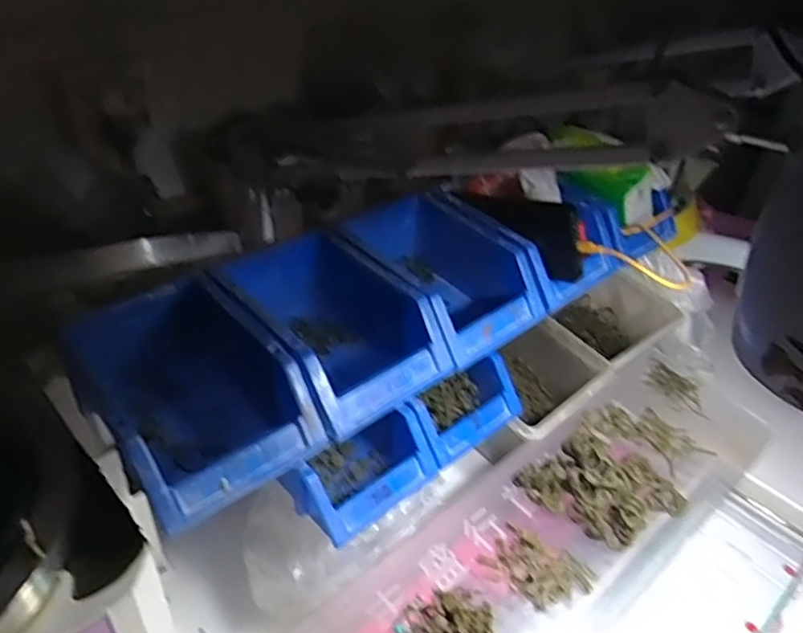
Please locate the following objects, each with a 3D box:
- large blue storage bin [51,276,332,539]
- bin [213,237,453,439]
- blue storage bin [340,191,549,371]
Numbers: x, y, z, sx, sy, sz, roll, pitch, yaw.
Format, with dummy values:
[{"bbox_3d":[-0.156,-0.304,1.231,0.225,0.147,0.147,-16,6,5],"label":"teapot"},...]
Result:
[{"bbox_3d":[-0.157,0.058,0.469,0.124,0.082,0.186,-26,46,-34],"label":"large blue storage bin"},{"bbox_3d":[-0.065,0.010,0.542,0.127,0.082,0.197,-27,46,-35],"label":"bin"},{"bbox_3d":[0.048,-0.035,0.621,0.127,0.103,0.191,-18,42,-26],"label":"blue storage bin"}]

